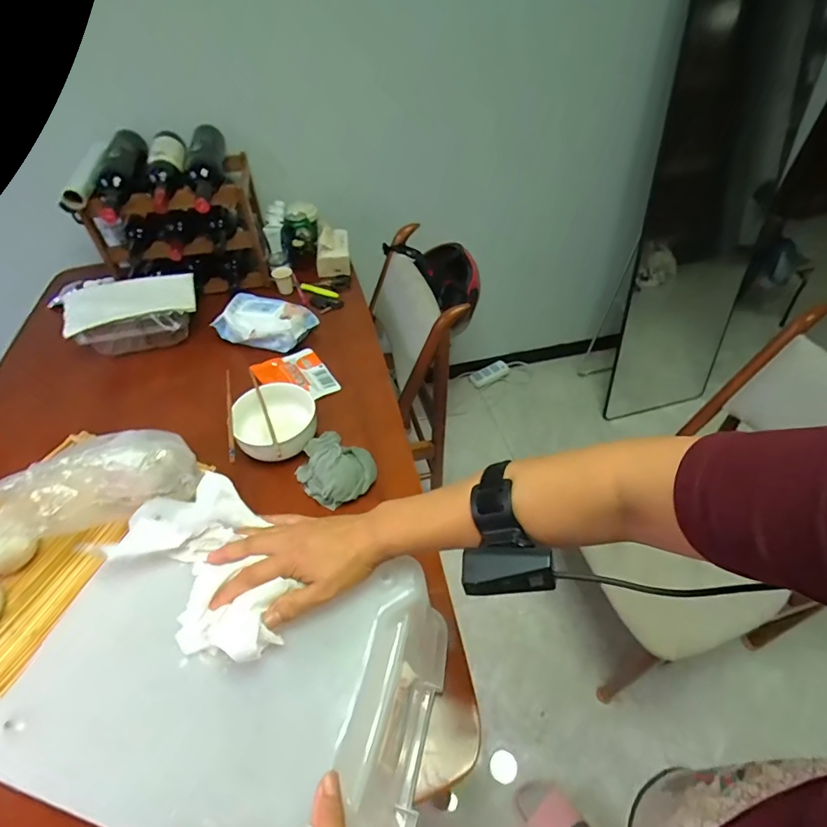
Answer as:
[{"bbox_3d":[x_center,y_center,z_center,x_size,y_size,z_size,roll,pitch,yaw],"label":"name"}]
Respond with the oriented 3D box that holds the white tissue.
[{"bbox_3d":[-0.188,0.140,0.442,0.194,0.040,0.133,26,53,24],"label":"white tissue"}]

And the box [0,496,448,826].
[{"bbox_3d":[-0.148,0.290,0.484,0.351,0.225,0.252,12,48,13],"label":"box"}]

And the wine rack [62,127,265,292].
[{"bbox_3d":[-0.577,-0.472,1.113,0.377,0.305,0.281,-17,49,-13],"label":"wine rack"}]

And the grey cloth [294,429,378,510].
[{"bbox_3d":[-0.131,0.086,0.769,0.126,0.060,0.115,31,55,27],"label":"grey cloth"}]

